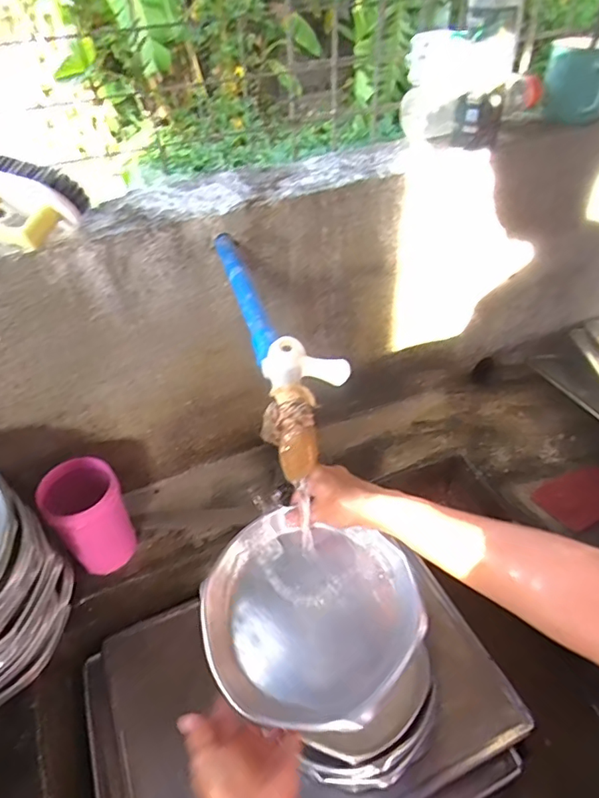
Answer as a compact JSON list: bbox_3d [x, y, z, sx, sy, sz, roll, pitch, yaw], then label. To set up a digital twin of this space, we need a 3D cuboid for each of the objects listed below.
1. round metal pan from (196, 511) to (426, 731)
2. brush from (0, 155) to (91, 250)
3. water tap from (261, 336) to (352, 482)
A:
[{"bbox_3d":[0.008,0.203,0.490,0.201,0.031,0.176,10,59,20],"label":"round metal pan"},{"bbox_3d":[-0.278,-0.196,0.508,0.132,0.056,0.067,20,49,20],"label":"brush"},{"bbox_3d":[-0.001,0.005,0.427,0.054,0.105,0.065,-24,49,-20],"label":"water tap"}]

